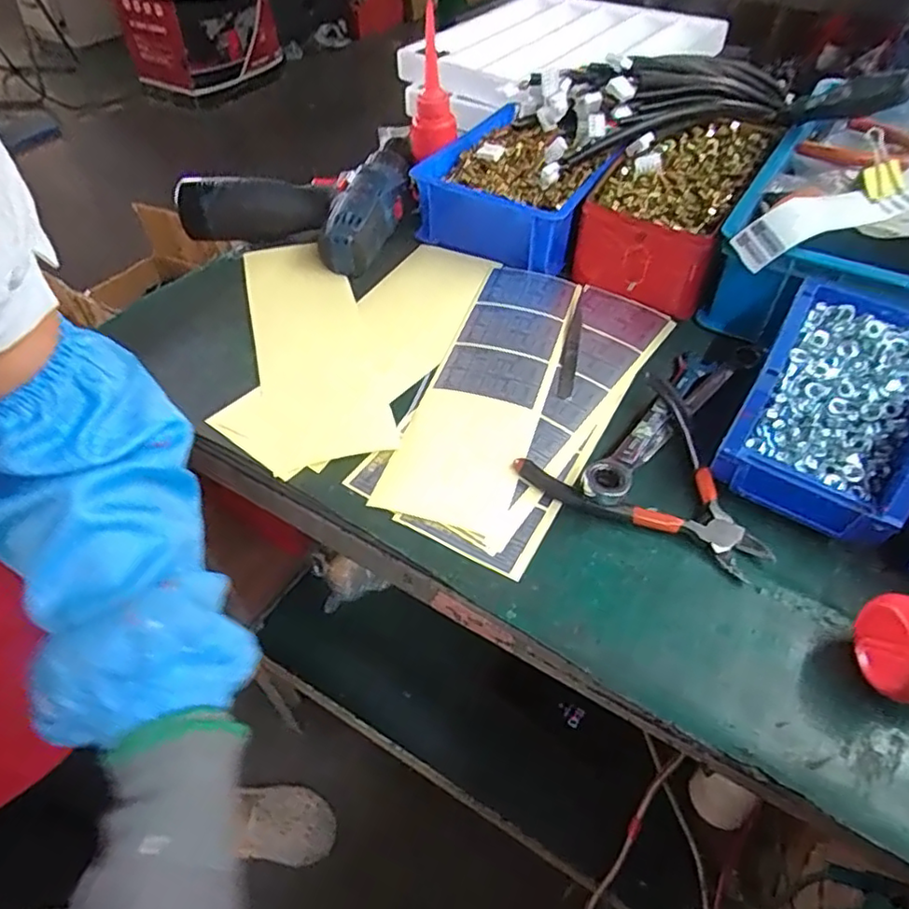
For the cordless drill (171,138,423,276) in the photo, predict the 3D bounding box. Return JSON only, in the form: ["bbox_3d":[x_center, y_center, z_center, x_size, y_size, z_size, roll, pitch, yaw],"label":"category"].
[{"bbox_3d":[-0.140,-0.251,0.590,0.194,0.050,0.162,13,50,12],"label":"cordless drill"}]

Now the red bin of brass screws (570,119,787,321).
[{"bbox_3d":[0.203,-0.231,0.566,0.113,0.071,0.236,23,53,20],"label":"red bin of brass screws"}]

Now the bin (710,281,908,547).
[{"bbox_3d":[0.242,-0.033,0.389,0.101,0.057,0.159,26,54,22],"label":"bin"}]

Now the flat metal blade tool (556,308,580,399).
[{"bbox_3d":[0.090,-0.080,0.478,0.011,0.005,0.107,10,50,10],"label":"flat metal blade tool"}]

